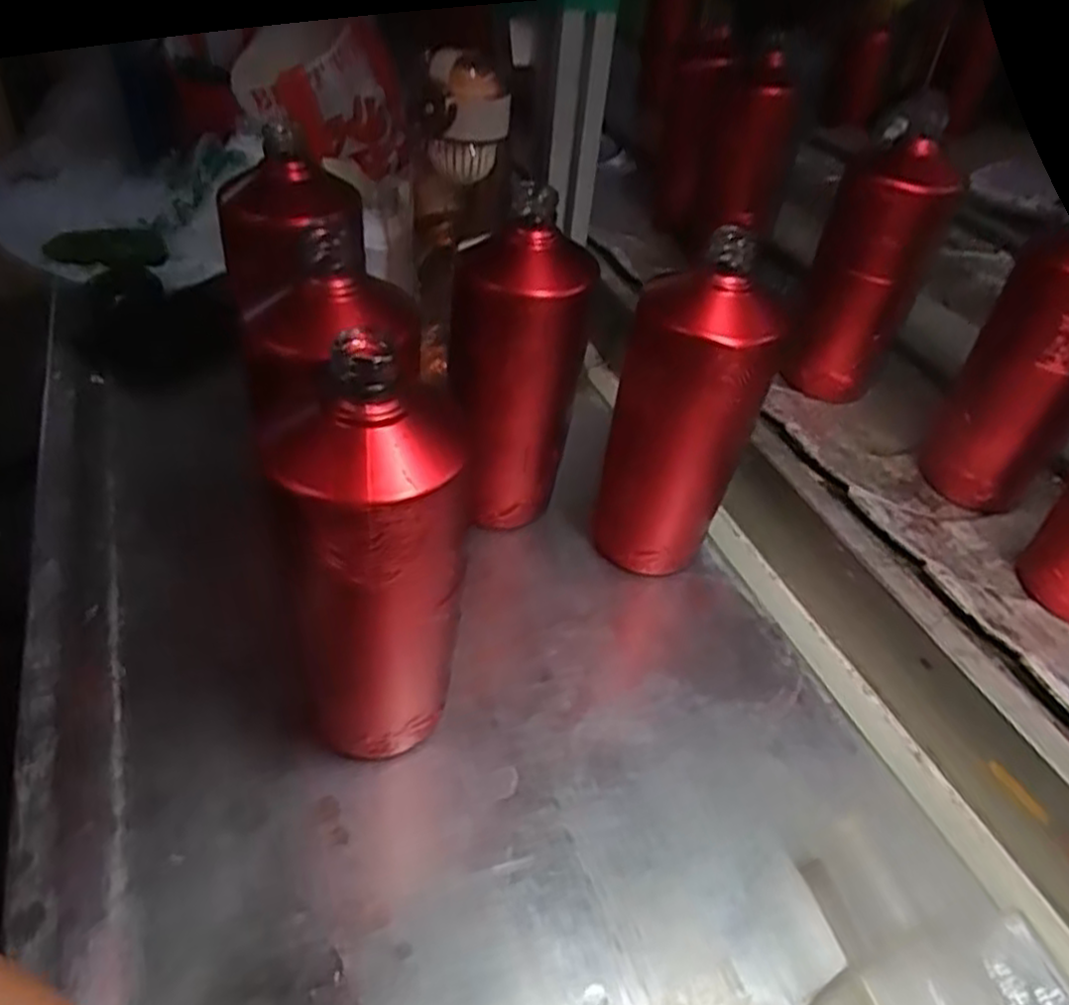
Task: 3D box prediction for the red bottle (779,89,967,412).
[{"bbox_3d":[0.271,-0.191,0.633,0.088,0.209,0.069,22,47,16],"label":"red bottle"}]

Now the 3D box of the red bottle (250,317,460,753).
[{"bbox_3d":[-0.075,0.031,0.355,0.070,0.206,0.078,-12,47,-17],"label":"red bottle"}]

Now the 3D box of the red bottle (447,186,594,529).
[{"bbox_3d":[-0.010,-0.083,0.502,0.080,0.202,0.075,-3,45,-9],"label":"red bottle"}]

